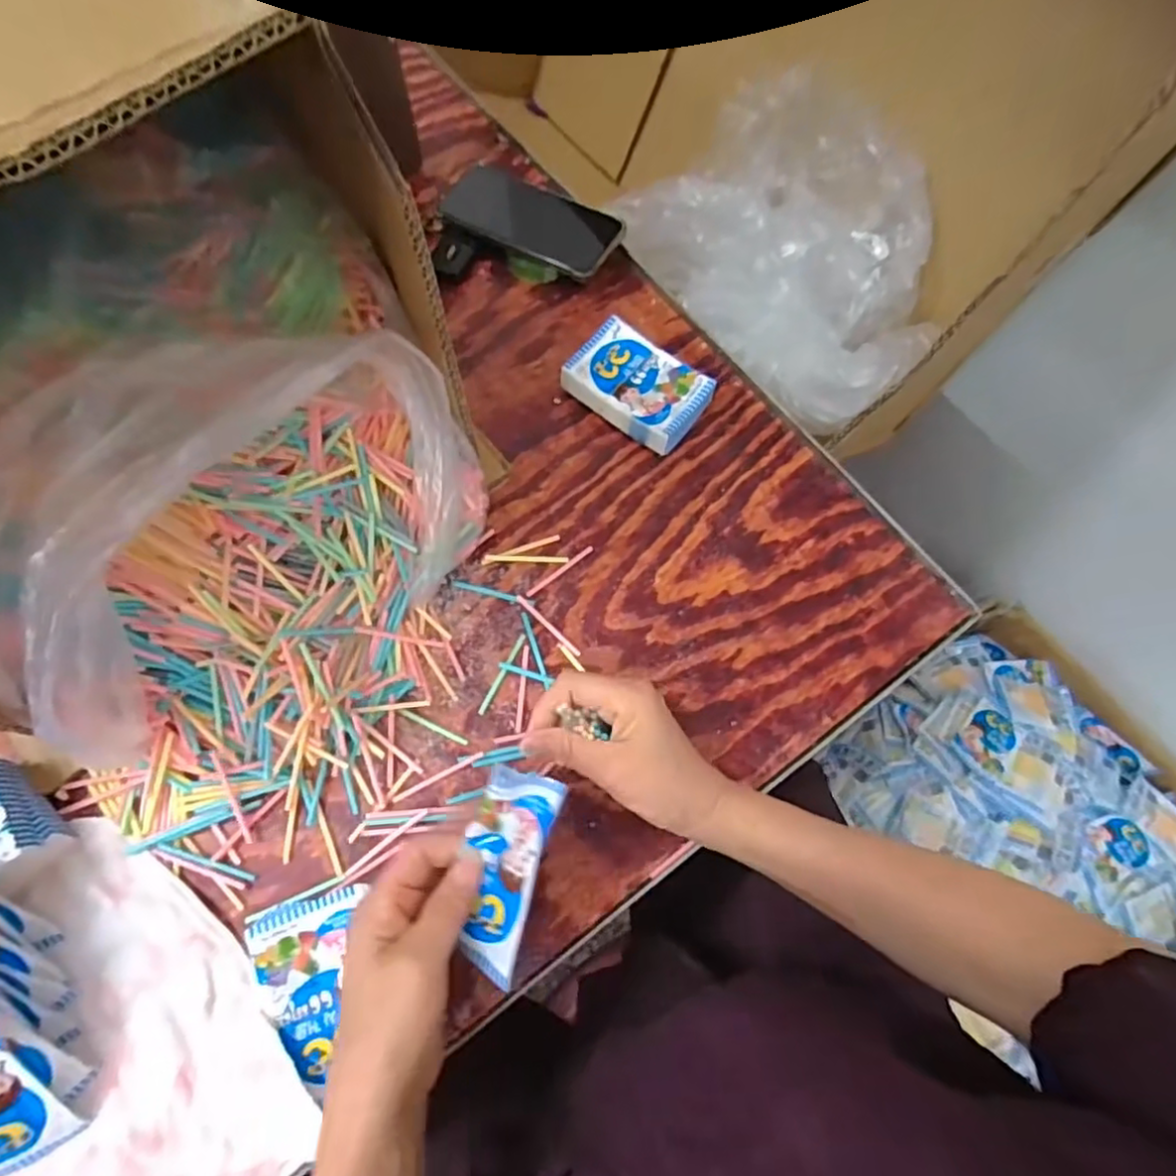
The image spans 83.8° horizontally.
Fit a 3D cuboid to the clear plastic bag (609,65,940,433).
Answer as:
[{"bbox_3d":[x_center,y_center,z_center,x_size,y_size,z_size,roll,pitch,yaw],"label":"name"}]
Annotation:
[{"bbox_3d":[0.187,-0.308,0.592,0.207,0.118,0.344,-28,72,-12],"label":"clear plastic bag"}]

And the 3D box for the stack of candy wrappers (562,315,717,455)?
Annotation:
[{"bbox_3d":[0.040,-0.163,0.536,0.106,0.030,0.073,35,71,11],"label":"stack of candy wrappers"}]

